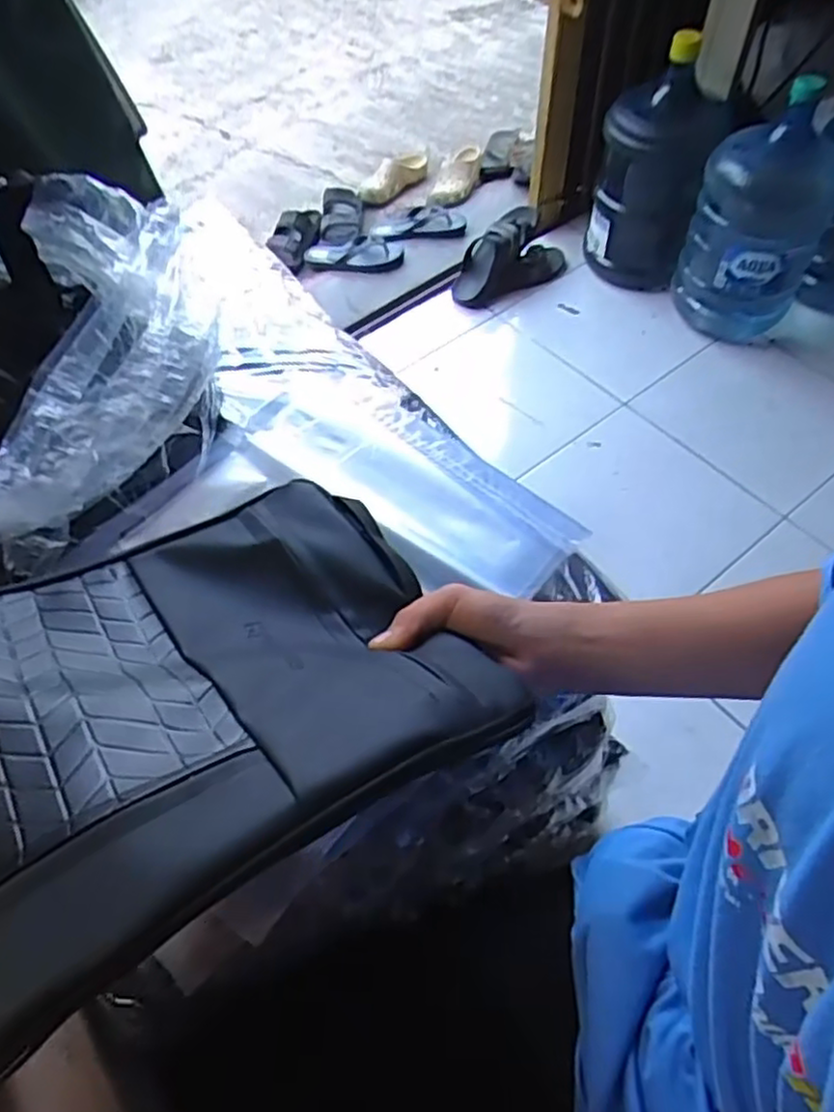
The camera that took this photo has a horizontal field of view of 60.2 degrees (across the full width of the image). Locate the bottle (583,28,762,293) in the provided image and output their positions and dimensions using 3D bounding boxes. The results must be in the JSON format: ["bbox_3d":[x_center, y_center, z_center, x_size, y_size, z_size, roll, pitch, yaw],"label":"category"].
[{"bbox_3d":[0.546,-0.850,1.568,0.286,0.505,0.262,11,57,9],"label":"bottle"}]

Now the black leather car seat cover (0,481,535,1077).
[{"bbox_3d":[-0.150,0.077,0.379,0.351,0.040,0.270,-23,40,-25],"label":"black leather car seat cover"}]

